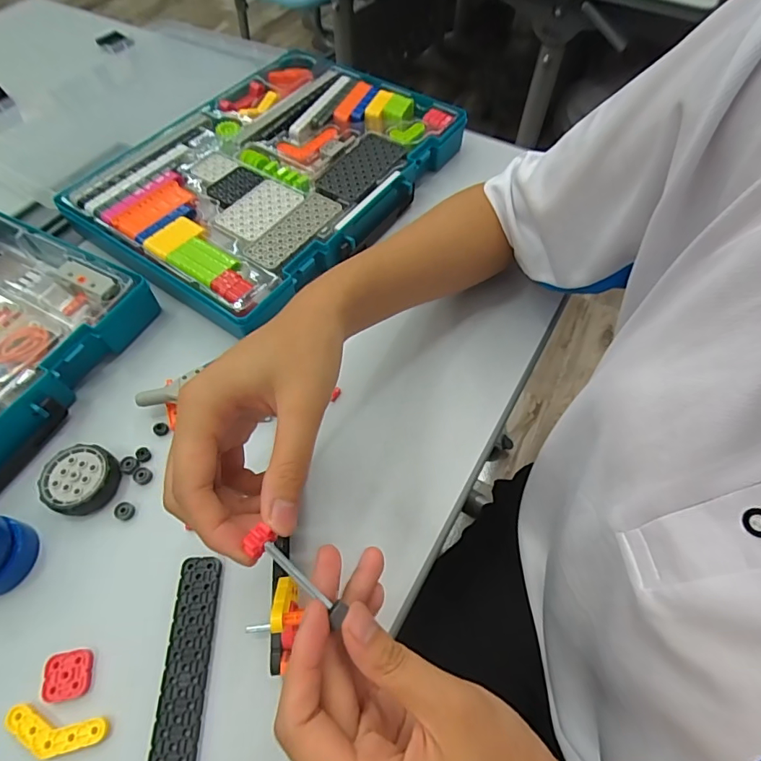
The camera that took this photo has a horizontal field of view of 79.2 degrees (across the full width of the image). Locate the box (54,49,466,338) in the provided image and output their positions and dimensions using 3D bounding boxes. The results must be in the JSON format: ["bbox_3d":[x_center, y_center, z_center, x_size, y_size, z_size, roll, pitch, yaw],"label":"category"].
[{"bbox_3d":[-0.110,-0.221,0.488,0.263,0.051,0.358,33,64,18],"label":"box"}]

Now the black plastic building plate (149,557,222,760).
[{"bbox_3d":[-0.118,0.185,0.274,0.026,0.004,0.148,-1,59,-1],"label":"black plastic building plate"}]

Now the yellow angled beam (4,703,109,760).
[{"bbox_3d":[-0.188,0.203,0.264,0.058,0.004,0.021,7,59,4],"label":"yellow angled beam"}]

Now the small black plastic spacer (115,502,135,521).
[{"bbox_3d":[-0.183,0.093,0.328,0.013,0.005,0.012,18,61,10],"label":"small black plastic spacer"}]

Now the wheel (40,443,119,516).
[{"bbox_3d":[-0.217,0.072,0.333,0.052,0.017,0.048,0,59,0],"label":"wheel"}]

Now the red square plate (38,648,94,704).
[{"bbox_3d":[-0.190,0.178,0.278,0.026,0.006,0.026,-6,59,-4],"label":"red square plate"}]

